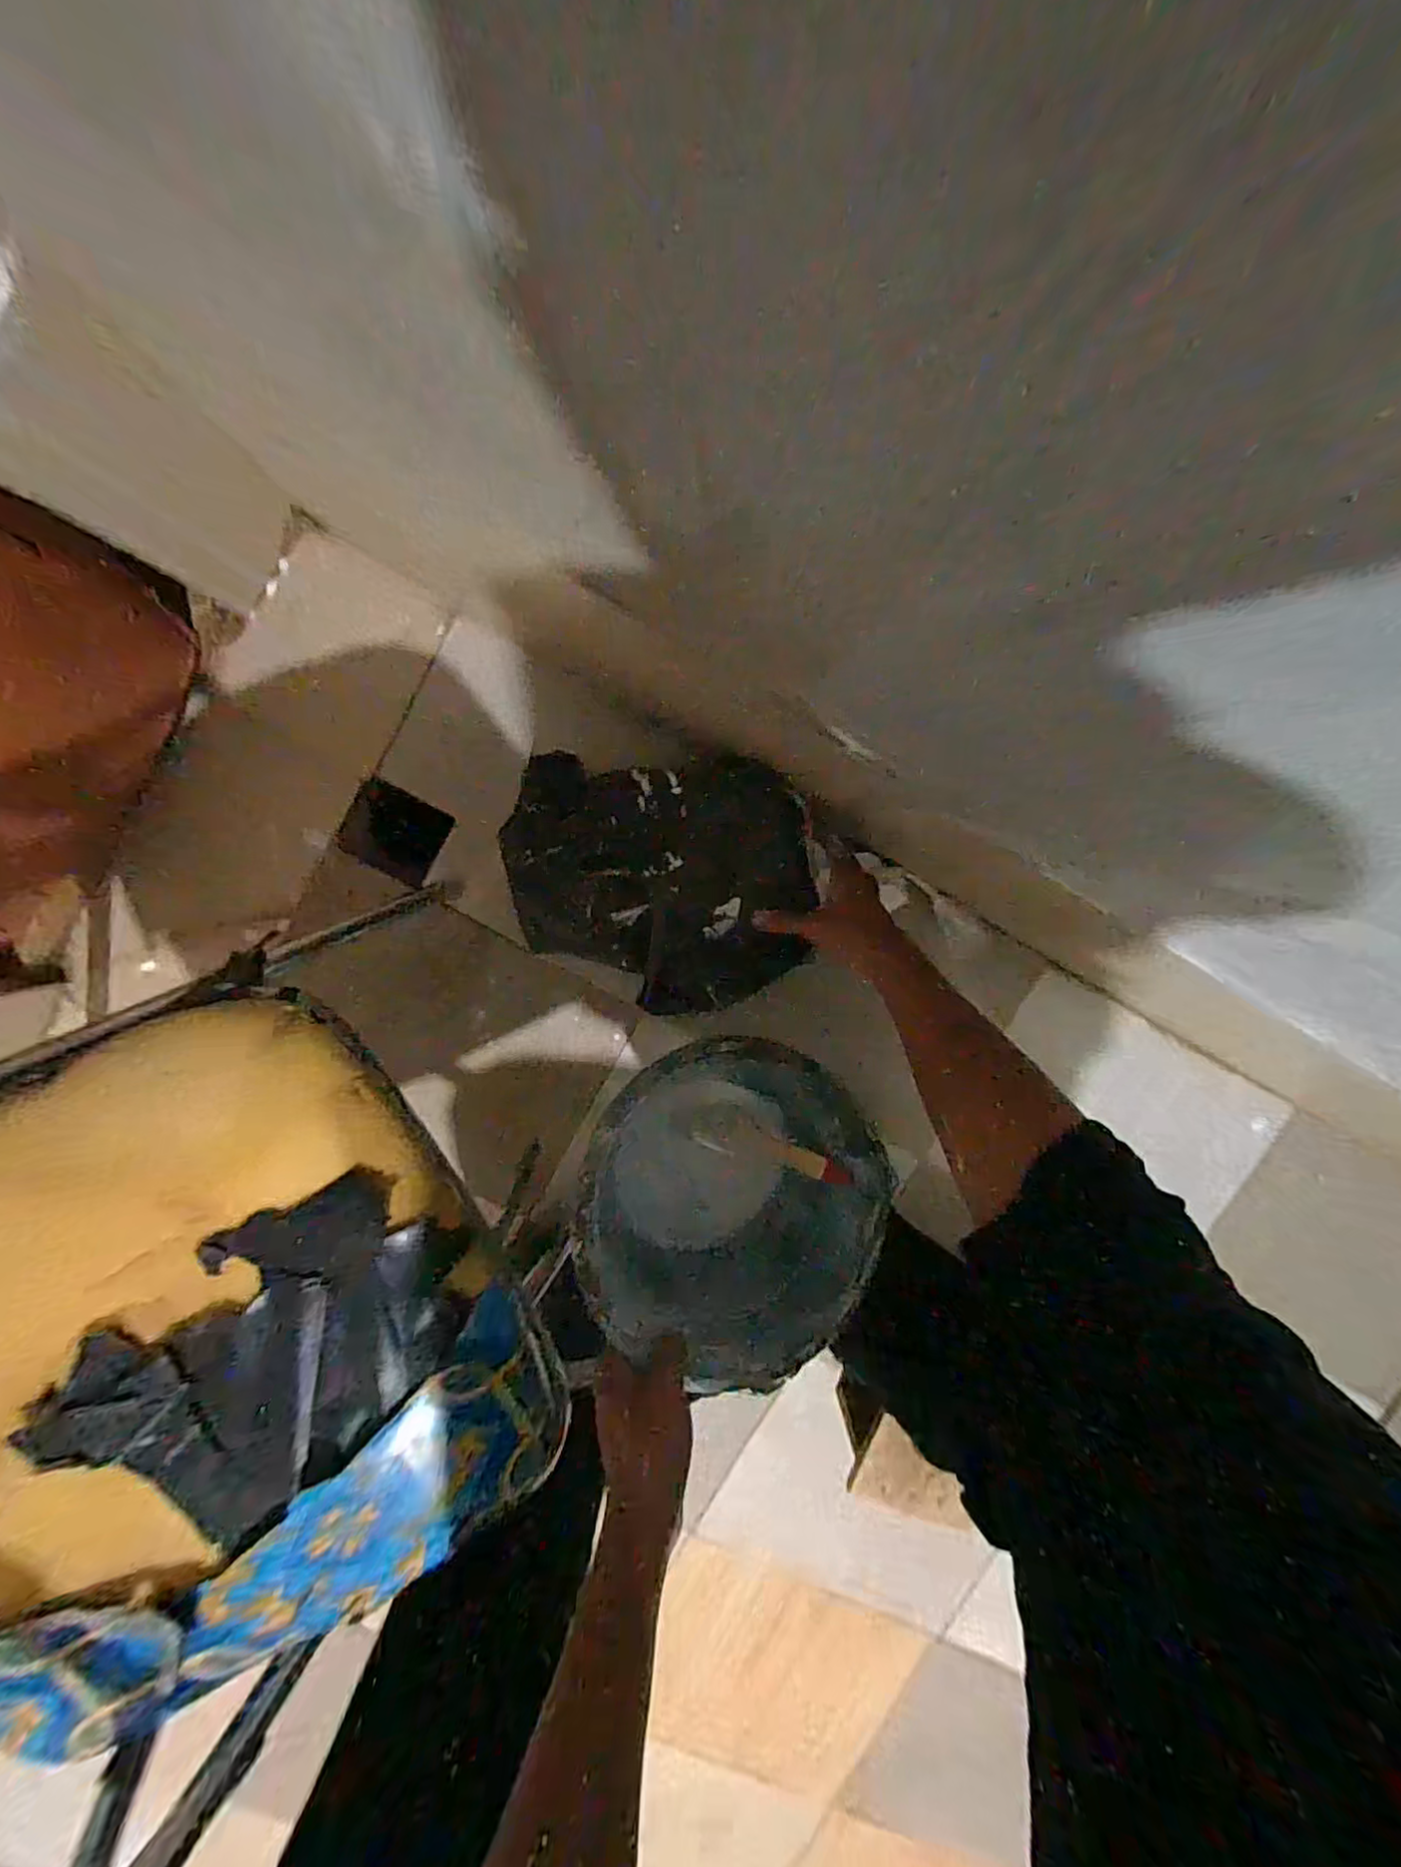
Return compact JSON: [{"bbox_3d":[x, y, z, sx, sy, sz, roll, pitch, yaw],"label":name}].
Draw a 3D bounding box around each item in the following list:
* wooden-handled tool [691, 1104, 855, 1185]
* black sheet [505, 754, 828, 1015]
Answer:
[{"bbox_3d":[0.065,0.198,0.597,0.151,0.015,0.040,14,93,22],"label":"wooden-handled tool"},{"bbox_3d":[-0.044,-0.051,0.657,0.297,0.055,0.246,3,92,2],"label":"black sheet"}]

